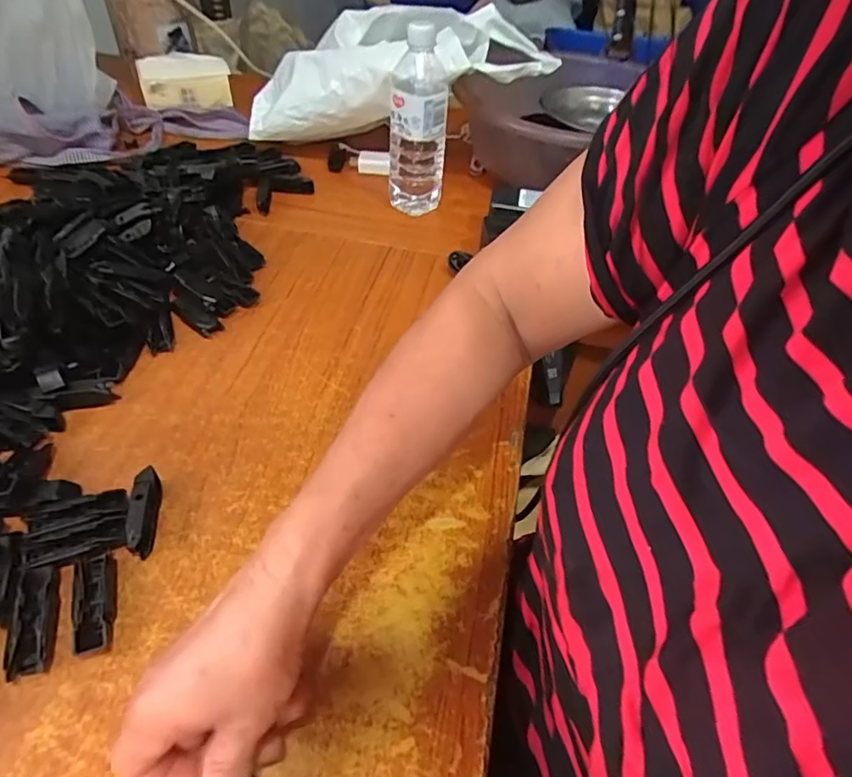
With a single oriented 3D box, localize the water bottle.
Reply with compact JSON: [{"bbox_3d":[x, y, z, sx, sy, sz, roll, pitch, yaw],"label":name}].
[{"bbox_3d":[-0.010,-0.321,0.674,0.068,0.215,0.057,6,46,-1],"label":"water bottle"}]

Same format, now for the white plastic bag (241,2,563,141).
[{"bbox_3d":[-0.066,-0.407,0.705,0.421,0.125,0.123,-2,42,22],"label":"white plastic bag"}]

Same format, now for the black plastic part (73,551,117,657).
[{"bbox_3d":[-0.214,0.137,0.350,0.024,0.013,0.066,-11,48,-16],"label":"black plastic part"}]

